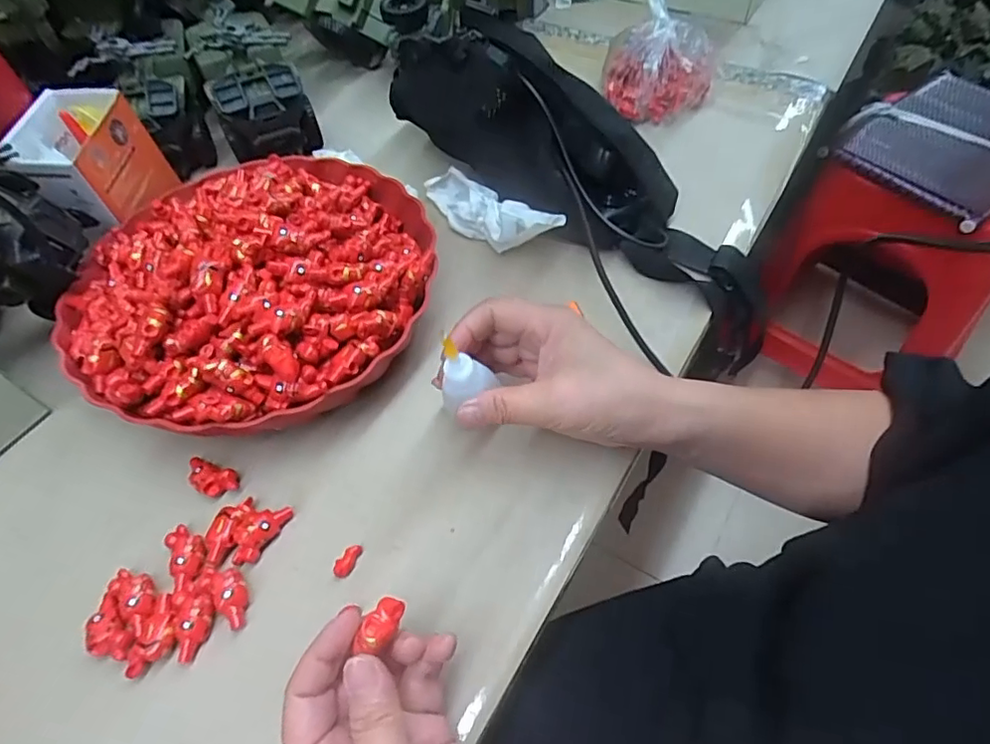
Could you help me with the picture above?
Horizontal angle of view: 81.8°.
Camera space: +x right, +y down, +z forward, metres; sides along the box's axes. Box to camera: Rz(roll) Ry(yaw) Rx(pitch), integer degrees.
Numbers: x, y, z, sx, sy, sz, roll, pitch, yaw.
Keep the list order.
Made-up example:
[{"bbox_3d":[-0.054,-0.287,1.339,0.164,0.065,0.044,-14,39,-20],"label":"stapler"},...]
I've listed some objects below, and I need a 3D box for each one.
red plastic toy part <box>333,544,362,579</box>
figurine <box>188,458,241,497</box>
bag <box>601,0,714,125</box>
[{"bbox_3d":[-0.080,0.103,0.312,0.009,0.006,0.019,27,61,17],"label":"red plastic toy part"},{"bbox_3d":[-0.171,0.063,0.341,0.036,0.013,0.019,19,59,13],"label":"figurine"},{"bbox_3d":[0.158,-0.309,0.546,0.101,0.088,0.130,7,56,9],"label":"bag"}]

